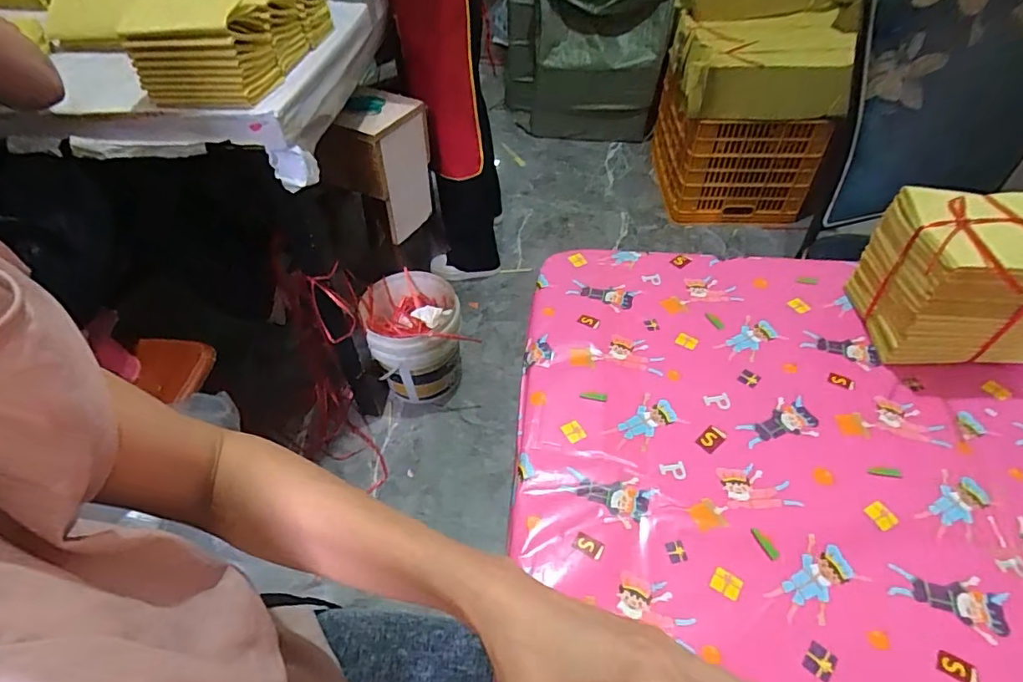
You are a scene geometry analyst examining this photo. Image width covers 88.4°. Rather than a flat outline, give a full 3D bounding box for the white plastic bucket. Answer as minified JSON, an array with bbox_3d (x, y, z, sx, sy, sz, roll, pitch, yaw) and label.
[{"bbox_3d":[-0.261,0.002,1.435,0.236,0.294,0.245,-1,48,1],"label":"white plastic bucket"}]

